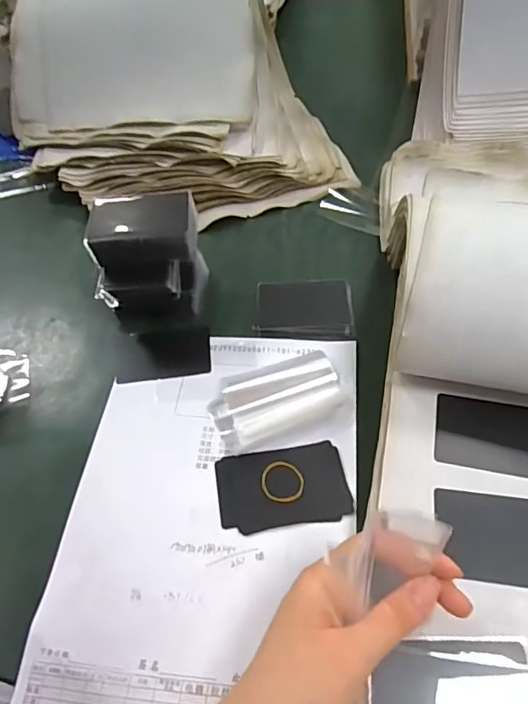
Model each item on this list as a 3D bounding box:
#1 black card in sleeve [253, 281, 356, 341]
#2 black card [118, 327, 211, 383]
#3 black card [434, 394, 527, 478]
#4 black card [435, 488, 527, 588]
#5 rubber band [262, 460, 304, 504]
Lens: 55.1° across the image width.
[{"bbox_3d":[0.039,-0.042,0.485,0.091,0.007,0.068,2,56,7],"label":"black card in sleeve"},{"bbox_3d":[-0.092,0.001,0.464,0.086,0.005,0.058,-4,49,1],"label":"black card"},{"bbox_3d":[0.163,0.058,0.350,0.084,0.006,0.051,8,56,10],"label":"black card"},{"bbox_3d":[0.150,0.114,0.311,0.083,0.004,0.055,5,55,8],"label":"black card"},{"bbox_3d":[0.014,0.097,0.379,0.030,0.004,0.033,-2,56,4],"label":"rubber band"}]

